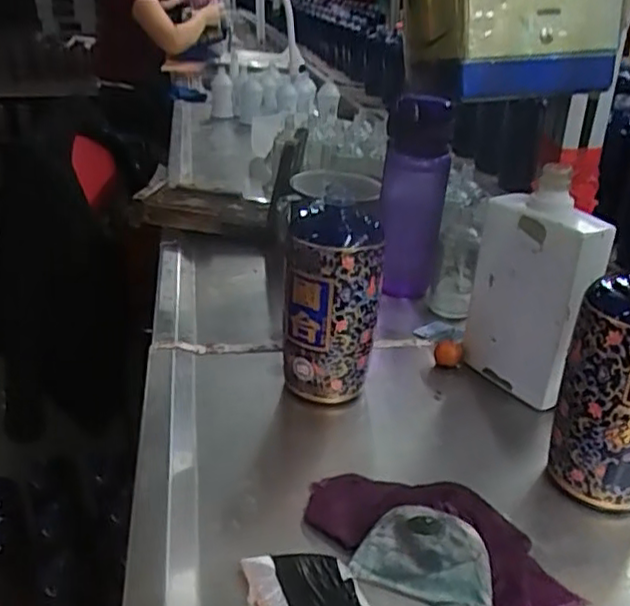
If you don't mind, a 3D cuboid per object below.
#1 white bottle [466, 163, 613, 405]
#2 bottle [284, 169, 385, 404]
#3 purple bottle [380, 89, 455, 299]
[{"bbox_3d":[0.195,-0.009,0.606,0.051,0.191,0.112,-17,32,-30],"label":"white bottle"},{"bbox_3d":[0.015,-0.002,0.589,0.082,0.189,0.081,1,27,1],"label":"bottle"},{"bbox_3d":[0.114,-0.120,0.779,0.064,0.229,0.063,-1,27,-2],"label":"purple bottle"}]

